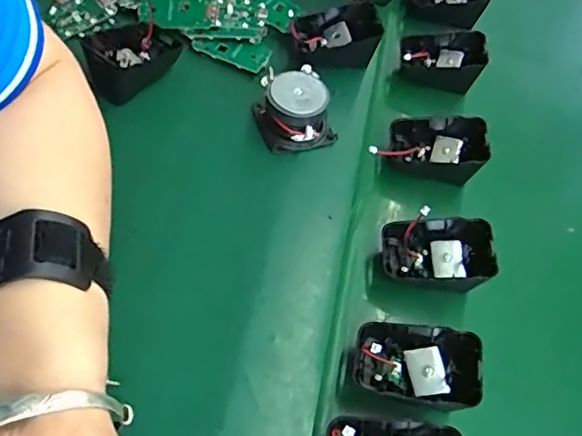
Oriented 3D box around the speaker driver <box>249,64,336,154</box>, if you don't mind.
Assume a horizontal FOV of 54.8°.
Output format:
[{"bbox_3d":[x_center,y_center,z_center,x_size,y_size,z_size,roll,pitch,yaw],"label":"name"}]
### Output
[{"bbox_3d":[0.003,-0.077,0.411,0.051,0.041,0.049,-13,58,-11],"label":"speaker driver"}]

